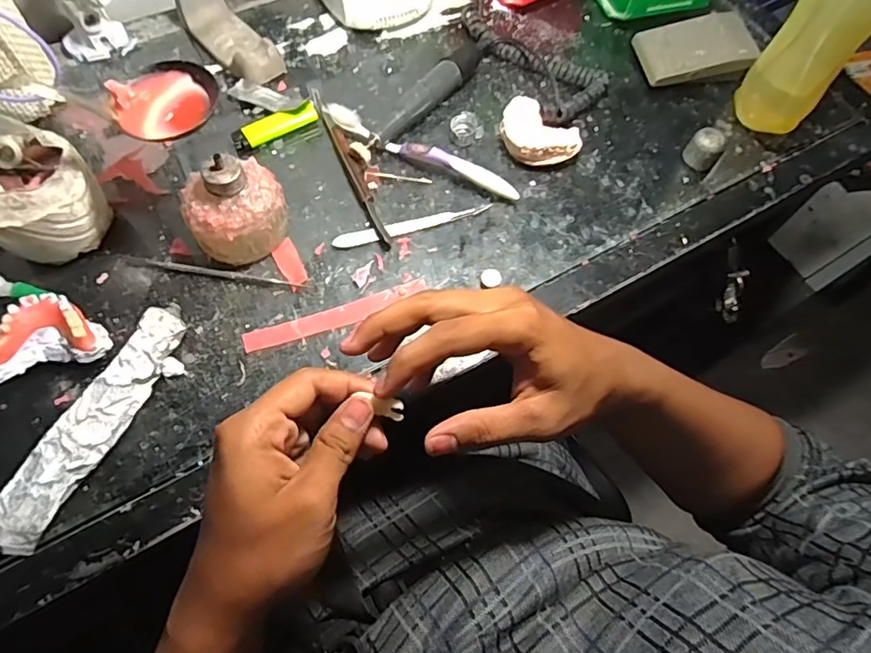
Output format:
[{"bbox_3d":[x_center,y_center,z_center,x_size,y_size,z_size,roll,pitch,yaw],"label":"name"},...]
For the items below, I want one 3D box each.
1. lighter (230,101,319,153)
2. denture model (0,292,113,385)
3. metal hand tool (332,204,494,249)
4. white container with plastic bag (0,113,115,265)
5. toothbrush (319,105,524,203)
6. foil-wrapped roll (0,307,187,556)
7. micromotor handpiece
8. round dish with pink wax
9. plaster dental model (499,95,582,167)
[{"bbox_3d":[-0.146,-0.182,0.496,0.079,0.014,0.019,-26,70,-15],"label":"lighter"},{"bbox_3d":[-0.275,0.007,0.386,0.073,0.036,0.056,-20,68,-12],"label":"denture model"},{"bbox_3d":[-0.018,-0.086,0.462,0.137,0.004,0.017,-12,67,-9],"label":"metal hand tool"},{"bbox_3d":[-0.299,-0.098,0.398,0.090,0.100,0.079,-36,72,-18],"label":"white container with plastic bag"},{"bbox_3d":[-0.015,-0.150,0.482,0.187,0.023,0.019,26,67,8],"label":"toothbrush"},{"bbox_3d":[-0.228,0.065,0.366,0.035,0.028,0.171,29,67,9],"label":"foil-wrapped roll"},{"bbox_3d":[-0.014,-0.208,0.504,0.023,0.033,0.171,38,69,13],"label":"micromotor handpiece"},{"bbox_3d":[-0.186,-0.157,0.375,0.067,0.015,0.059,-26,70,-15],"label":"round dish with pink wax"},{"bbox_3d":[0.091,-0.172,0.495,0.057,0.027,0.075,-41,74,-19],"label":"plaster dental model"}]

